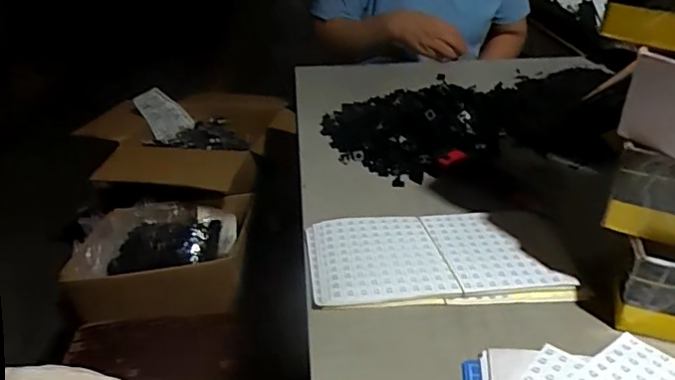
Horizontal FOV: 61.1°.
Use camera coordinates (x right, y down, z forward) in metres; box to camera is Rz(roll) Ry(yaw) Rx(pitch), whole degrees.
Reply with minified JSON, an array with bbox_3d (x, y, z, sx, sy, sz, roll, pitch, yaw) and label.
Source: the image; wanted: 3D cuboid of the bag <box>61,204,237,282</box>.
[{"bbox_3d":[-0.348,0.093,1.077,0.294,0.078,0.214,-2,30,0],"label":"bag"}]

